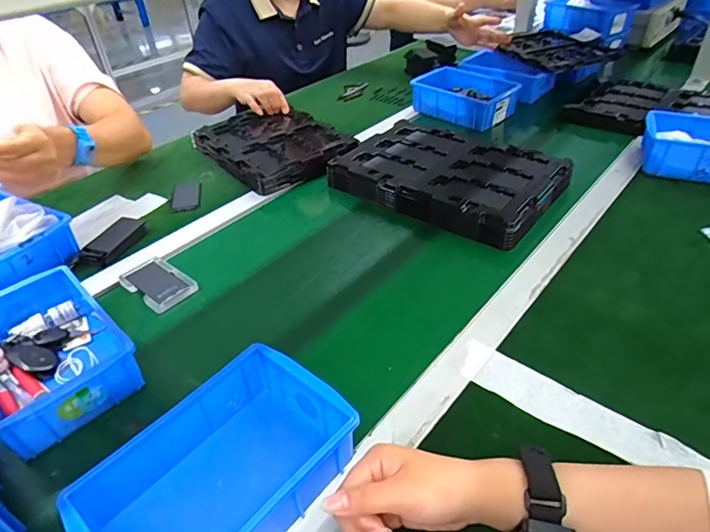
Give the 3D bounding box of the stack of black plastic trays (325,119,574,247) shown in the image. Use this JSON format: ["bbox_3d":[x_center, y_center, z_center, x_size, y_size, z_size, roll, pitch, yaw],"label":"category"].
[{"bbox_3d":[0.153,-0.154,0.797,0.333,0.040,0.253,21,44,28],"label":"stack of black plastic trays"}]

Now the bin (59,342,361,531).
[{"bbox_3d":[-0.109,0.170,0.394,0.129,0.063,0.200,26,46,32],"label":"bin"}]

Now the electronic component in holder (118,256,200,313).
[{"bbox_3d":[-0.257,0.022,0.626,0.102,0.008,0.061,25,46,32],"label":"electronic component in holder"}]

